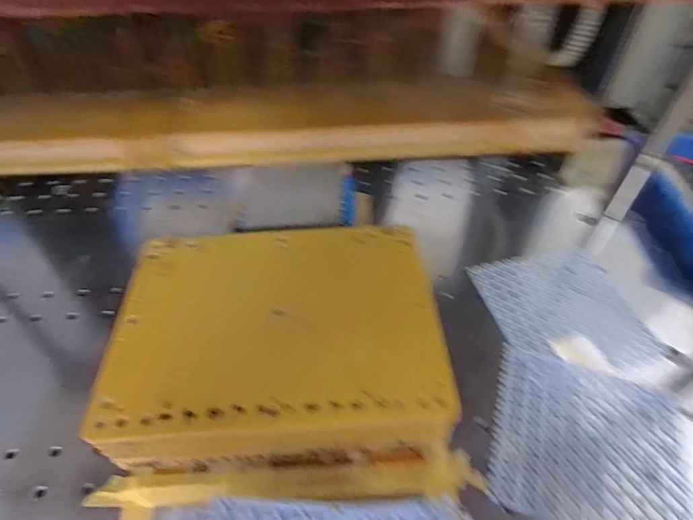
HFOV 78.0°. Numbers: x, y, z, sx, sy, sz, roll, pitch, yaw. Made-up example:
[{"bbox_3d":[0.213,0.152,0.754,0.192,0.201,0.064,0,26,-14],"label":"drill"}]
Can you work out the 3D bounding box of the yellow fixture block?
[{"bbox_3d":[-0.042,0.068,0.297,0.198,0.098,0.165,0,49,0],"label":"yellow fixture block"}]

